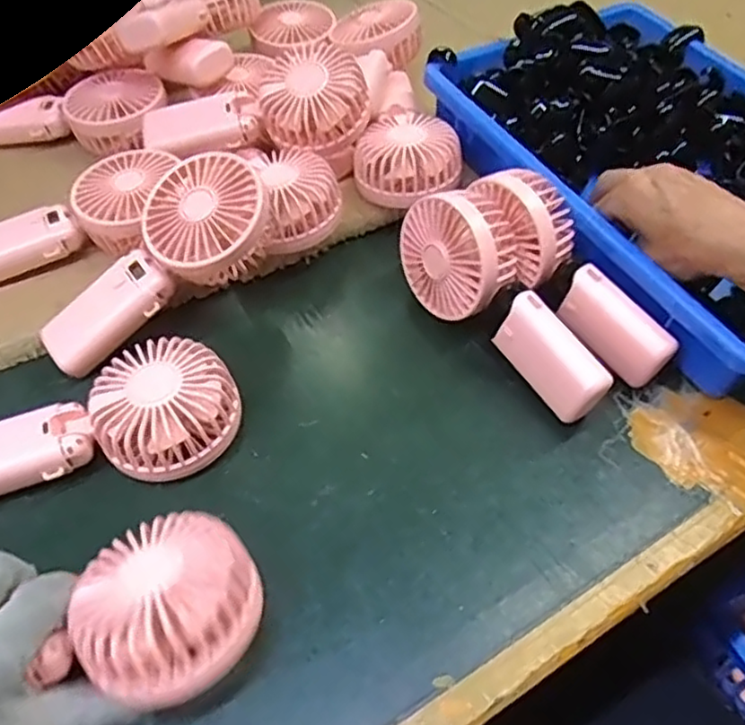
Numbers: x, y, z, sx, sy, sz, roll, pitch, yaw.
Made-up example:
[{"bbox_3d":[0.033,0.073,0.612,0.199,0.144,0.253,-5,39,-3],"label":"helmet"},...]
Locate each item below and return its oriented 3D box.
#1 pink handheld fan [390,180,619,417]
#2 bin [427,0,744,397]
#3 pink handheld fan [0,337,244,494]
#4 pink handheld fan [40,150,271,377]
[{"bbox_3d":[0.092,-0.045,0.459,0.066,0.087,0.182,-24,56,-19],"label":"pink handheld fan"},{"bbox_3d":[0.235,-0.157,0.523,0.242,0.075,0.352,-23,56,-19],"label":"bin"},{"bbox_3d":[-0.174,0.035,0.413,0.180,0.043,0.079,-7,52,-8],"label":"pink handheld fan"},{"bbox_3d":[-0.146,-0.066,0.465,0.183,0.045,0.090,-42,60,2],"label":"pink handheld fan"}]

